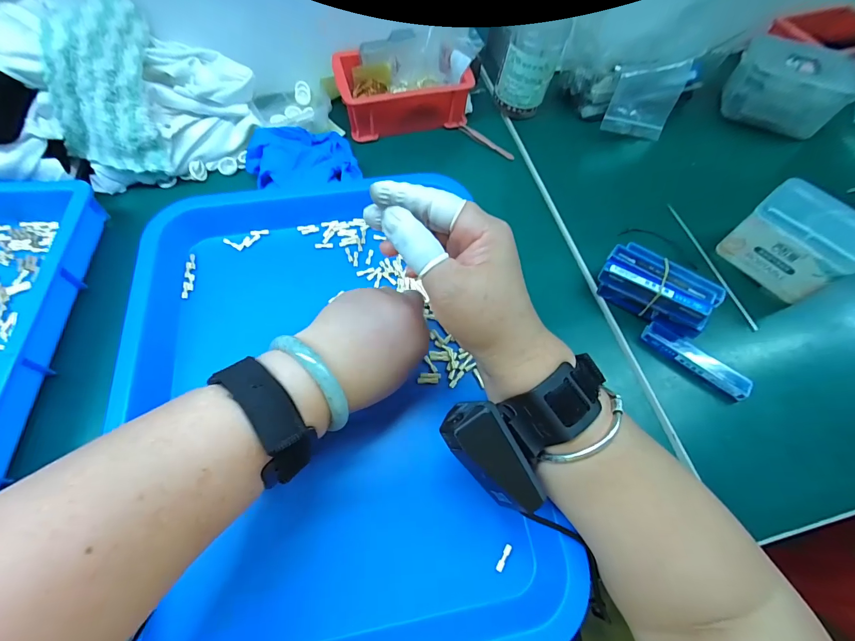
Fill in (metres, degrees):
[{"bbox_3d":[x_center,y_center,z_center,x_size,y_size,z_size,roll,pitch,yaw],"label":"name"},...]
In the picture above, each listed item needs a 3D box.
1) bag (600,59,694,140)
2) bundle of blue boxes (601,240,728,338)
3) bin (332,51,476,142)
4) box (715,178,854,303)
[{"bbox_3d":[0.255,-0.262,0.448,0.084,0.079,0.017,-1,34,-20],"label":"bag"},{"bbox_3d":[0.206,-0.032,0.343,0.095,0.041,0.050,34,66,14],"label":"bundle of blue boxes"},{"bbox_3d":[-0.029,-0.271,0.452,0.148,0.050,0.083,-11,64,-9],"label":"bin"},{"bbox_3d":[0.344,-0.074,0.360,0.064,0.070,0.088,-37,70,-19],"label":"box"}]

